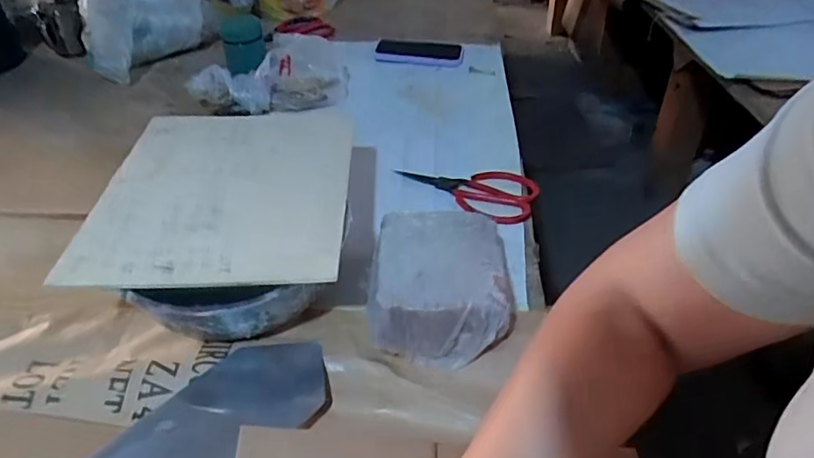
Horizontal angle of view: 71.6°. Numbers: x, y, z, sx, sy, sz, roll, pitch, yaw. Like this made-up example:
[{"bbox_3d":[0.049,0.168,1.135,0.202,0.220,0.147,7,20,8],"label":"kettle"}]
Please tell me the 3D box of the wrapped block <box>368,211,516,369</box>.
[{"bbox_3d":[0.033,0.045,0.529,0.122,0.063,0.159,2,40,2],"label":"wrapped block"}]

